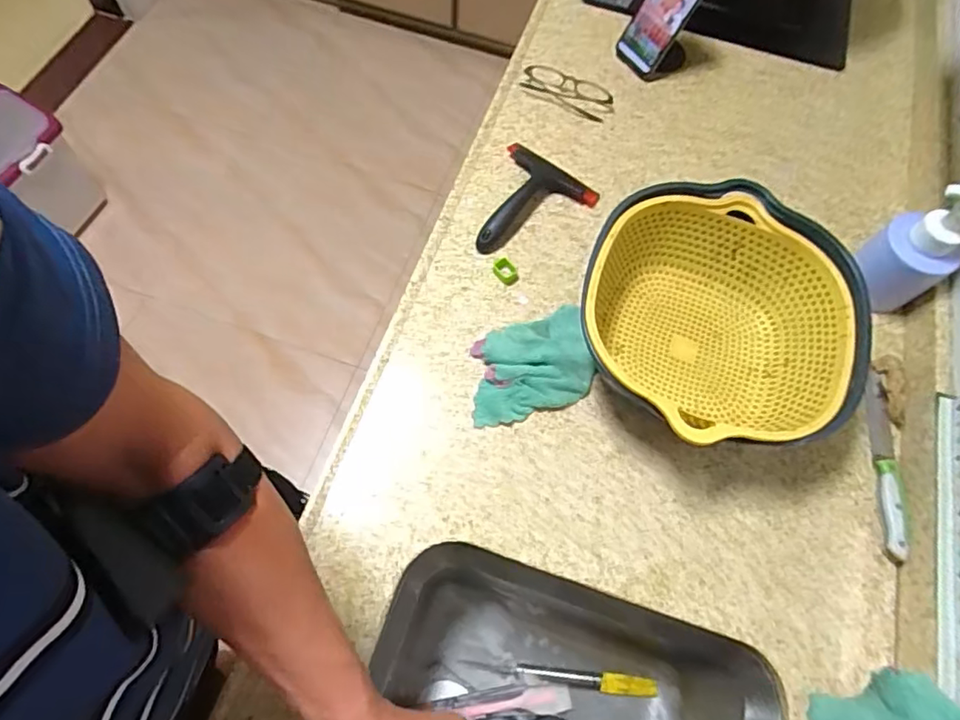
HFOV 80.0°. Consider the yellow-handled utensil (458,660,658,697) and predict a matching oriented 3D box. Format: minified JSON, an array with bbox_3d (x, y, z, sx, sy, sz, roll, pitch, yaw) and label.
[{"bbox_3d":[0.099,0.394,0.711,0.236,0.015,0.024,7,66,1],"label":"yellow-handled utensil"}]

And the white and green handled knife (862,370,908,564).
[{"bbox_3d":[0.438,0.106,0.613,0.020,0.021,0.209,12,66,3],"label":"white and green handled knife"}]

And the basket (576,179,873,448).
[{"bbox_3d":[0.240,-0.041,0.616,0.276,0.114,0.285,1,66,-2],"label":"basket"}]

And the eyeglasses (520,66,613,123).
[{"bbox_3d":[0.123,-0.381,0.804,0.127,0.022,0.044,29,68,10],"label":"eyeglasses"}]

